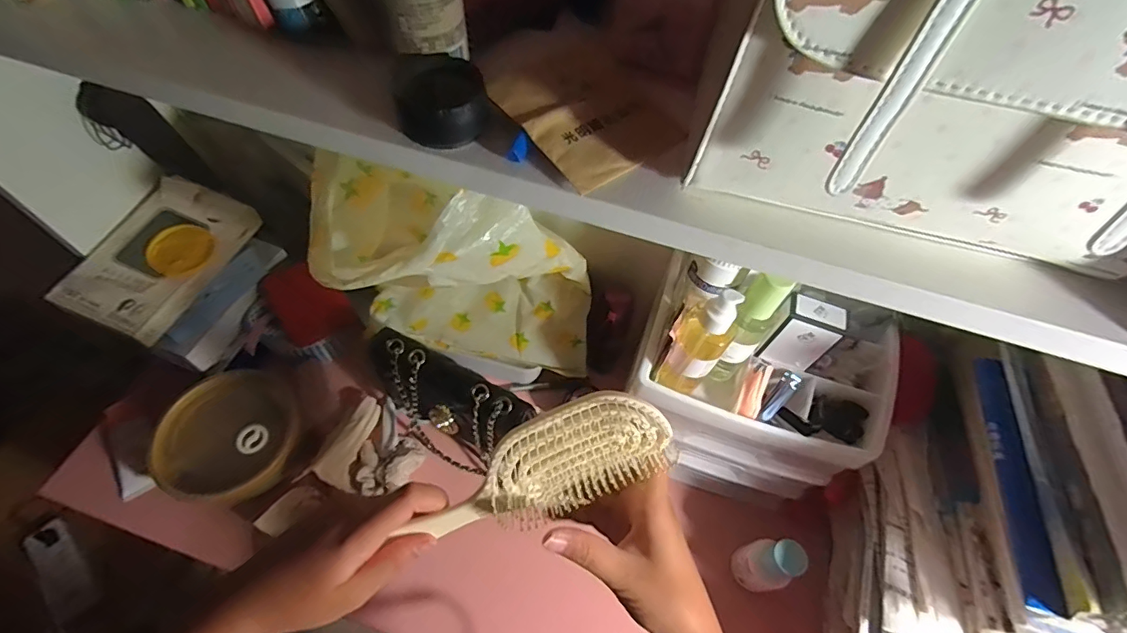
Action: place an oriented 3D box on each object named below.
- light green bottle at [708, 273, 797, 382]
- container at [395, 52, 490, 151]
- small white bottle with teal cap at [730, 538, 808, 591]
[{"bbox_3d":[0.166,0.017,0.457,0.035,0.148,0.031,24,60,10],"label":"light green bottle"},{"bbox_3d":[-0.062,-0.109,0.251,0.043,0.025,0.047,2,58,-3],"label":"container"},{"bbox_3d":[0.229,0.288,0.569,0.045,0.127,0.051,-5,59,-7],"label":"small white bottle with teal cap"}]

